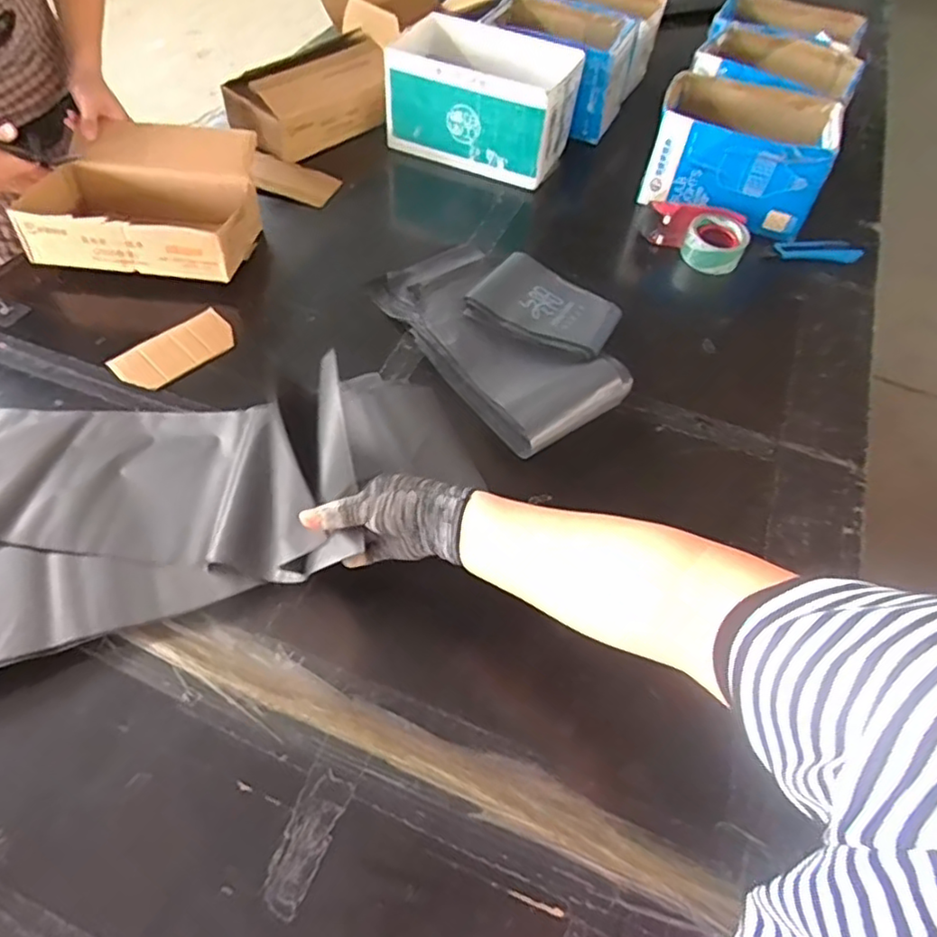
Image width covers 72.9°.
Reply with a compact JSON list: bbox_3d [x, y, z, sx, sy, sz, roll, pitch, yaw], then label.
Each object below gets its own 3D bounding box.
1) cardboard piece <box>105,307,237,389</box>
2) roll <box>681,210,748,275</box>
[{"bbox_3d":[-0.389,-0.158,0.849,0.078,0.006,0.155,40,62,15],"label":"cardboard piece"},{"bbox_3d":[0.398,-0.361,1.017,0.098,0.038,0.096,15,55,6],"label":"roll"}]

